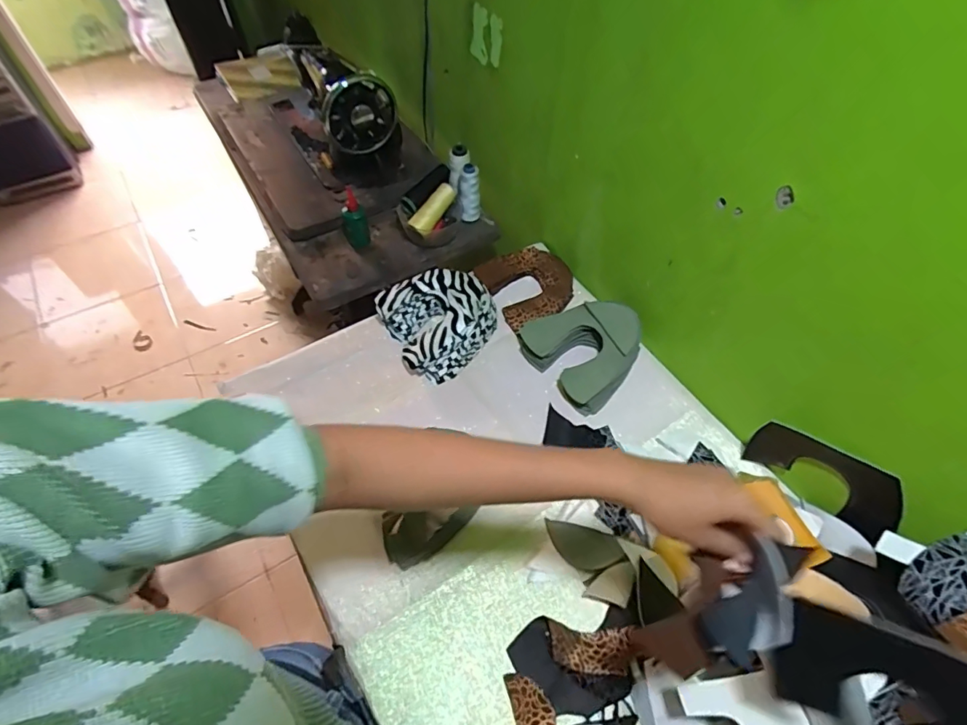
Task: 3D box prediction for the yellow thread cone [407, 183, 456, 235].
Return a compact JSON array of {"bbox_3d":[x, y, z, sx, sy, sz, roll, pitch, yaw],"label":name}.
[{"bbox_3d":[-0.092,-0.290,0.941,0.038,0.045,0.113,38,87,22],"label":"yellow thread cone"}]

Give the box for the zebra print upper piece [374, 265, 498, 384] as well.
[{"bbox_3d":[-0.069,-0.074,0.808,0.167,0.083,0.171,-25,60,-18],"label":"zebra print upper piece"}]

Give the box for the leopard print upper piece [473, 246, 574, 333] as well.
[{"bbox_3d":[0.083,-0.142,0.875,0.144,0.030,0.142,-25,59,-18],"label":"leopard print upper piece"}]

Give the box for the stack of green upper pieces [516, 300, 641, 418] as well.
[{"bbox_3d":[0.162,-0.033,0.784,0.159,0.055,0.180,-30,61,-21],"label":"stack of green upper pieces"}]

